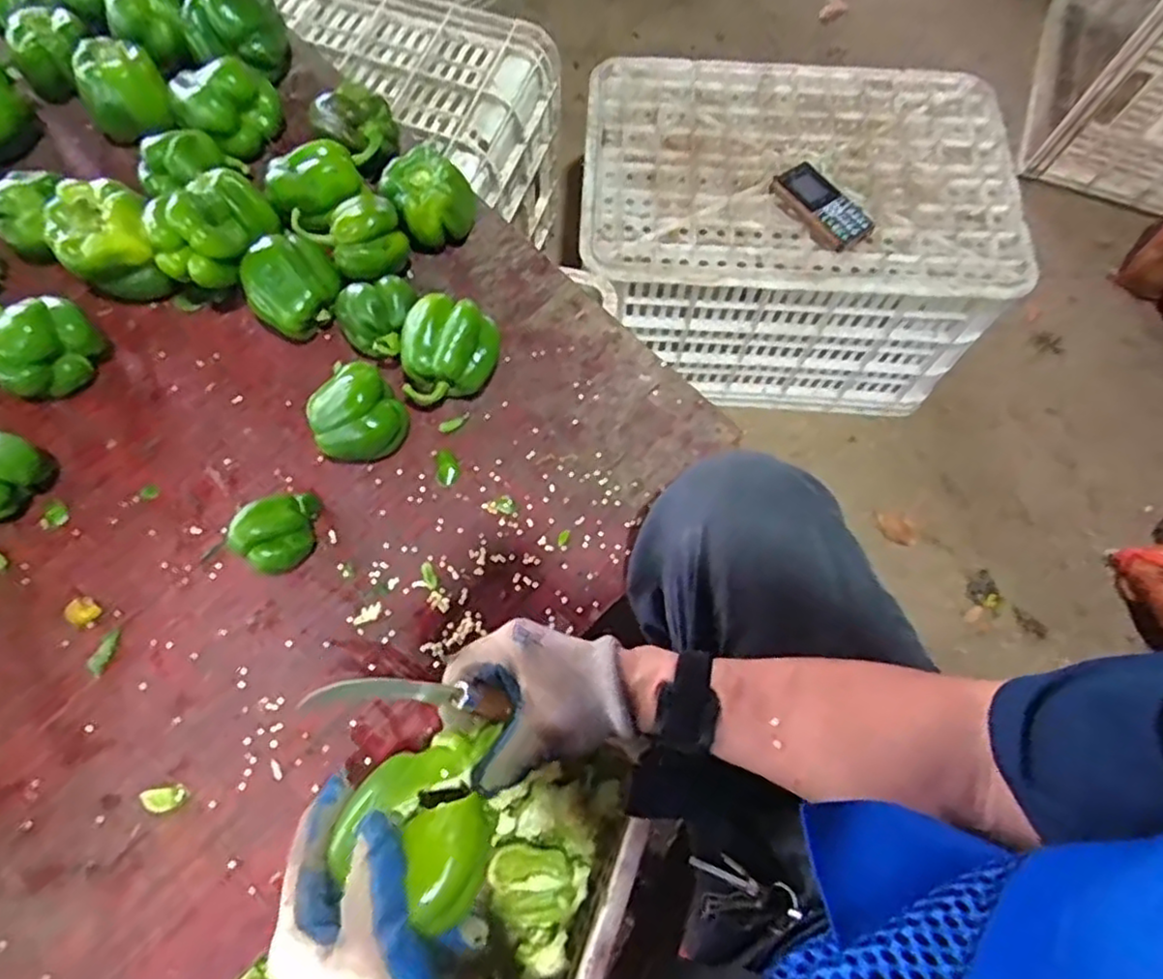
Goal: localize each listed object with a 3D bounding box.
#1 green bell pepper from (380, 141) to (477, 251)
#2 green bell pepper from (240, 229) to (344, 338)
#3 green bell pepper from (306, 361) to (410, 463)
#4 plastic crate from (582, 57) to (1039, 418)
[{"bbox_3d":[-0.141,-0.271,0.648,0.083,0.085,0.065,-24,72,-11],"label":"green bell pepper"},{"bbox_3d":[-0.257,-0.179,0.606,0.079,0.072,0.079,-34,74,-14],"label":"green bell pepper"},{"bbox_3d":[-0.190,-0.063,0.569,0.072,0.071,0.075,1,69,-2],"label":"green bell pepper"},{"bbox_3d":[0.248,-0.335,0.908,0.480,0.275,0.348,2,69,-2],"label":"plastic crate"}]

